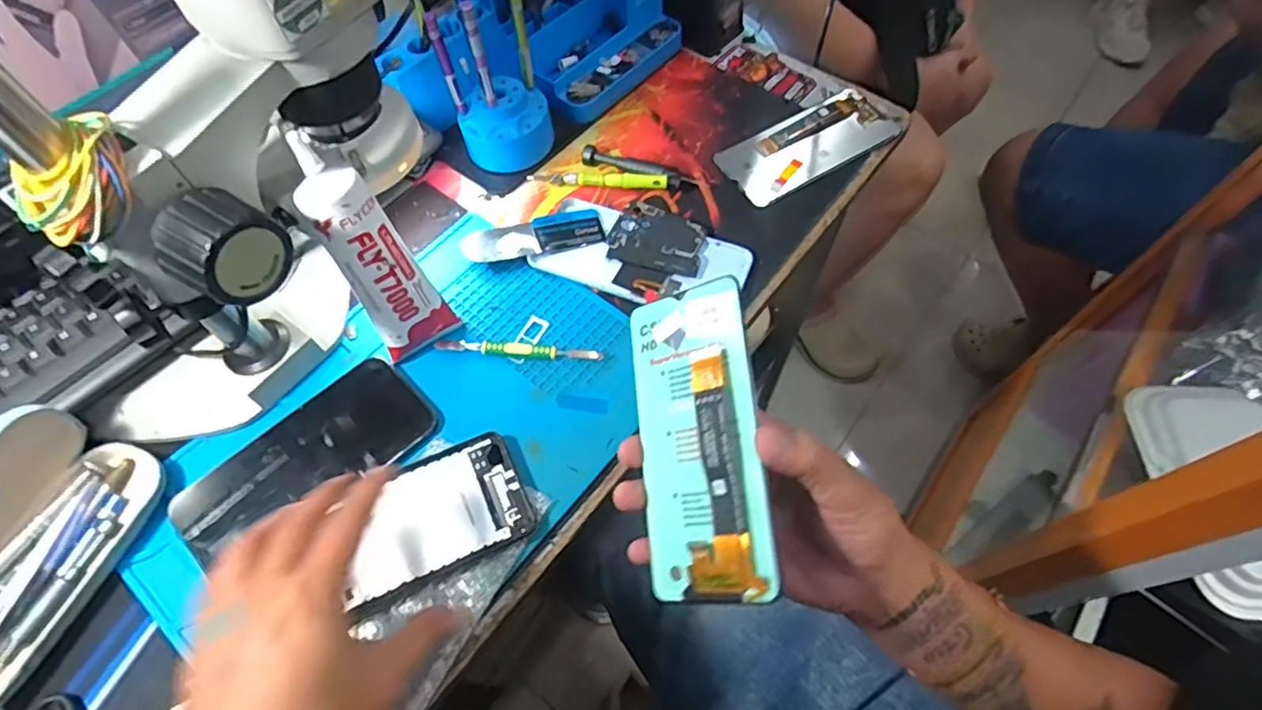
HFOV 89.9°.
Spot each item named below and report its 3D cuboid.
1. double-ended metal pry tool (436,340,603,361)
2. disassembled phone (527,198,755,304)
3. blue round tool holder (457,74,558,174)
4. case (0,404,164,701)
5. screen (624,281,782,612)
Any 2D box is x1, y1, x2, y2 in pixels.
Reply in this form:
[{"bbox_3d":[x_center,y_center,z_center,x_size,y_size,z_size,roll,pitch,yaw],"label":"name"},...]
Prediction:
[{"bbox_3d":[-0.081,-0.005,0.459,0.120,0.010,0.014,5,61,4],"label":"double-ended metal pry tool"},{"bbox_3d":[0.010,-0.082,0.502,0.161,0.009,0.085,20,63,12],"label":"disassembled phone"},{"bbox_3d":[-0.106,-0.194,0.539,0.065,0.057,0.066,21,63,13],"label":"blue round tool holder"},{"bbox_3d":[-0.361,0.114,0.361,0.077,0.080,0.162,15,62,9],"label":"case"},{"bbox_3d":[0.033,0.042,0.321,0.072,0.009,0.156,-19,70,38],"label":"screen"}]

